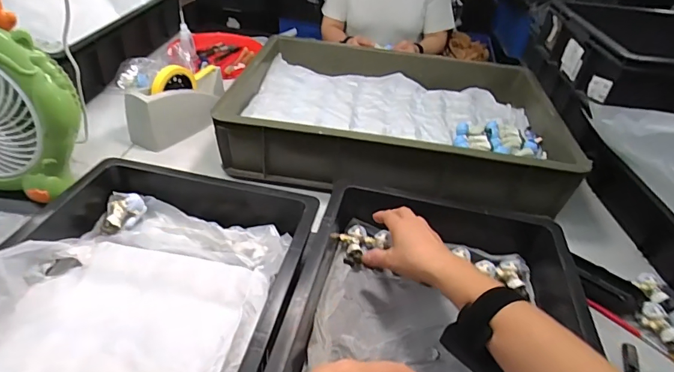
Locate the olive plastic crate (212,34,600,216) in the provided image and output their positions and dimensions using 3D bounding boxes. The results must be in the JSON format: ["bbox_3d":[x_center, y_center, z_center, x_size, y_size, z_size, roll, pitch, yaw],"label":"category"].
[{"bbox_3d":[0.107,-0.146,0.813,0.559,0.116,0.438,8,37,2],"label":"olive plastic crate"}]

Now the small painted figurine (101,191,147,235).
[{"bbox_3d":[-0.281,0.035,0.547,0.048,0.032,0.044,2,37,-6],"label":"small painted figurine"}]

